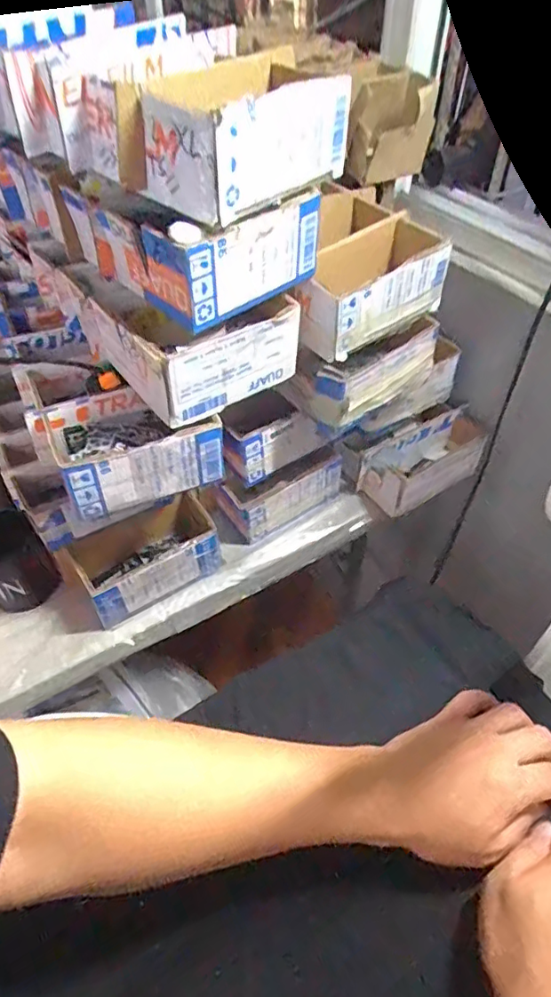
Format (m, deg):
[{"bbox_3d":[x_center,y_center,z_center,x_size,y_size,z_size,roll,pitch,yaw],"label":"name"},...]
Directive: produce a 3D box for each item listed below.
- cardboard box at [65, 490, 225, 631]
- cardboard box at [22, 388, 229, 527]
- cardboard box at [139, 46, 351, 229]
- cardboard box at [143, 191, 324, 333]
[{"bbox_3d":[-0.147,0.068,0.656,0.170,0.081,0.088,-28,54,-22],"label":"cardboard box"},{"bbox_3d":[-0.143,-0.052,0.543,0.158,0.067,0.105,-22,52,-18],"label":"cardboard box"},{"bbox_3d":[-0.017,-0.288,0.437,0.082,0.074,0.165,34,57,26],"label":"cardboard box"},{"bbox_3d":[-0.042,-0.211,0.487,0.093,0.092,0.150,37,58,28],"label":"cardboard box"}]

